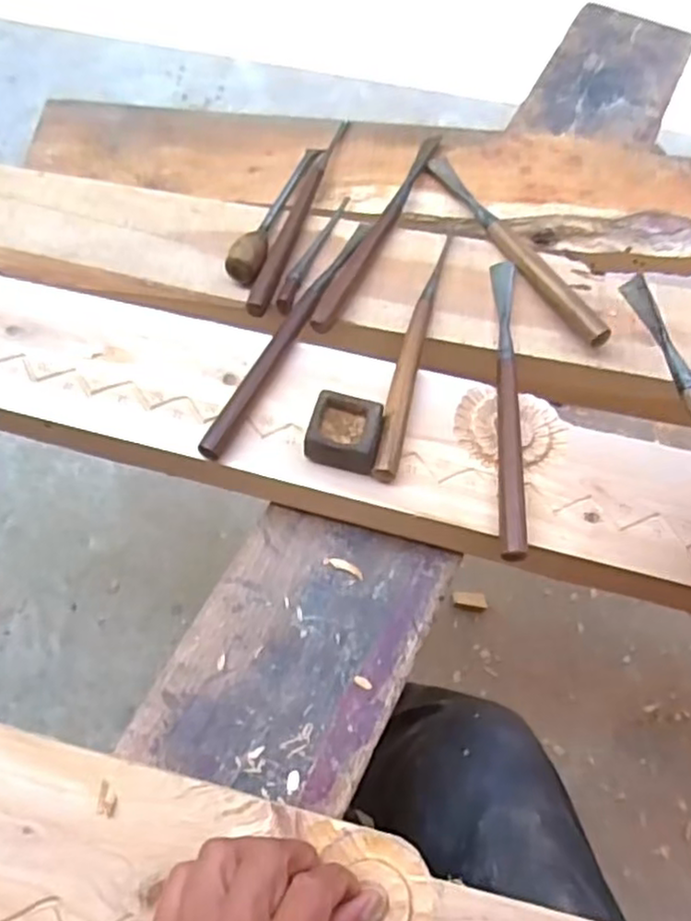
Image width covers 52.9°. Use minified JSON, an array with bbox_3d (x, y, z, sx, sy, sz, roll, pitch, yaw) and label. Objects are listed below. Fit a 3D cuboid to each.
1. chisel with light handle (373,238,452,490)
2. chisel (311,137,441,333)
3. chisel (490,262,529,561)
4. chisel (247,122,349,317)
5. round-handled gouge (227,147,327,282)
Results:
[{"bbox_3d":[0.053,-0.091,0.532,0.017,0.021,0.238,14,64,4],"label":"chisel with light handle"},{"bbox_3d":[0.029,-0.203,0.594,0.021,0.016,0.256,23,65,8],"label":"chisel"},{"bbox_3d":[0.122,-0.051,0.514,0.020,0.020,0.263,5,64,0],"label":"chisel"},{"bbox_3d":[-0.037,-0.222,0.603,0.017,0.014,0.250,15,64,4],"label":"chisel"},{"bbox_3d":[-0.057,-0.221,0.596,0.024,0.030,0.187,17,65,5],"label":"round-handled gouge"}]

